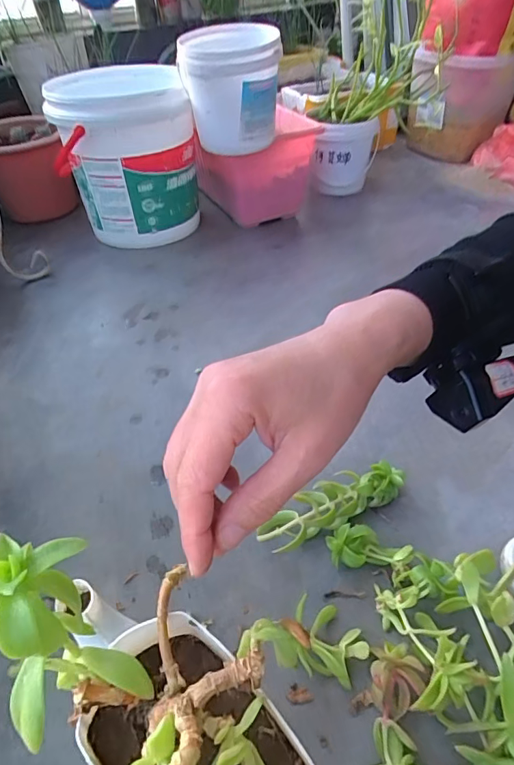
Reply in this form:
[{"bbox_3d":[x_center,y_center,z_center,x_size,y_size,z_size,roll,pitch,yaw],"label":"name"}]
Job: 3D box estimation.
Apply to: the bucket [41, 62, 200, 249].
[{"bbox_3d":[-0.238,-0.422,0.880,0.235,0.267,0.235,-10,45,-7],"label":"bucket"}]

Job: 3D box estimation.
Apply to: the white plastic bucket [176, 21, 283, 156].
[{"bbox_3d":[-0.042,-0.491,0.776,0.160,0.163,0.168,-6,44,-3],"label":"white plastic bucket"}]

